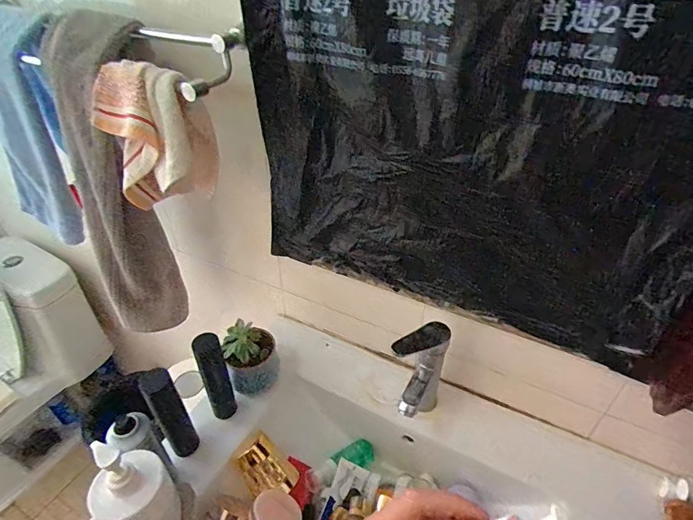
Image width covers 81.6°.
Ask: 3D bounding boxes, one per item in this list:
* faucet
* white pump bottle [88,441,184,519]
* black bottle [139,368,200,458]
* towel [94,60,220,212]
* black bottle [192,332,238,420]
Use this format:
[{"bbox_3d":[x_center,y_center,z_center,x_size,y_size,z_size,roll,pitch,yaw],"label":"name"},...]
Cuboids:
[{"bbox_3d":[0.109,0.191,0.636,0.058,0.188,0.129,25,45,28],"label":"faucet"},{"bbox_3d":[-0.250,0.274,0.469,0.074,0.151,0.081,22,43,25],"label":"white pump bottle"},{"bbox_3d":[-0.266,0.235,0.609,0.044,0.186,0.037,-26,46,-30],"label":"black bottle"},{"bbox_3d":[-0.261,-0.165,0.569,0.162,0.197,0.089,11,40,13],"label":"towel"},{"bbox_3d":[-0.213,0.190,0.655,0.039,0.175,0.041,-14,41,-17],"label":"black bottle"}]

